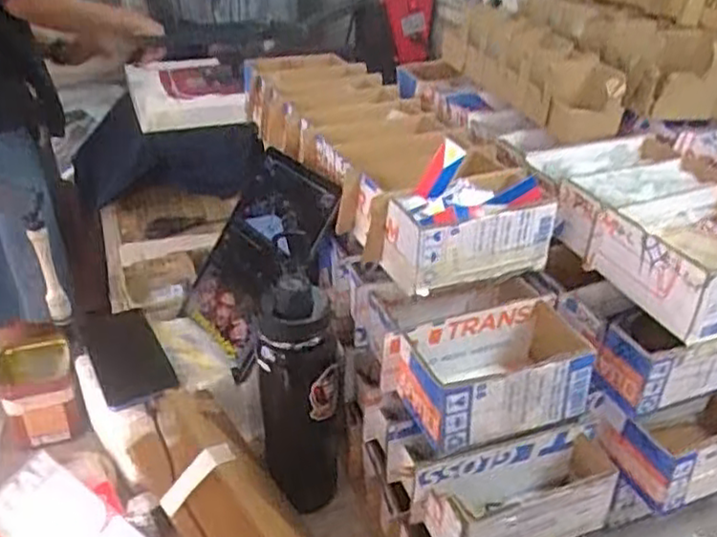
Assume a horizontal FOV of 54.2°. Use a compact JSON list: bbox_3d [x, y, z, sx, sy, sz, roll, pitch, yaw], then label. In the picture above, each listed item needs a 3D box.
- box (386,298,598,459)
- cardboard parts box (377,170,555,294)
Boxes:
[{"bbox_3d":[0.119,0.096,0.640,0.174,0.074,0.102,-11,33,-17],"label":"box"},{"bbox_3d":[0.105,-0.038,0.697,0.165,0.079,0.092,-13,34,-21],"label":"cardboard parts box"}]

